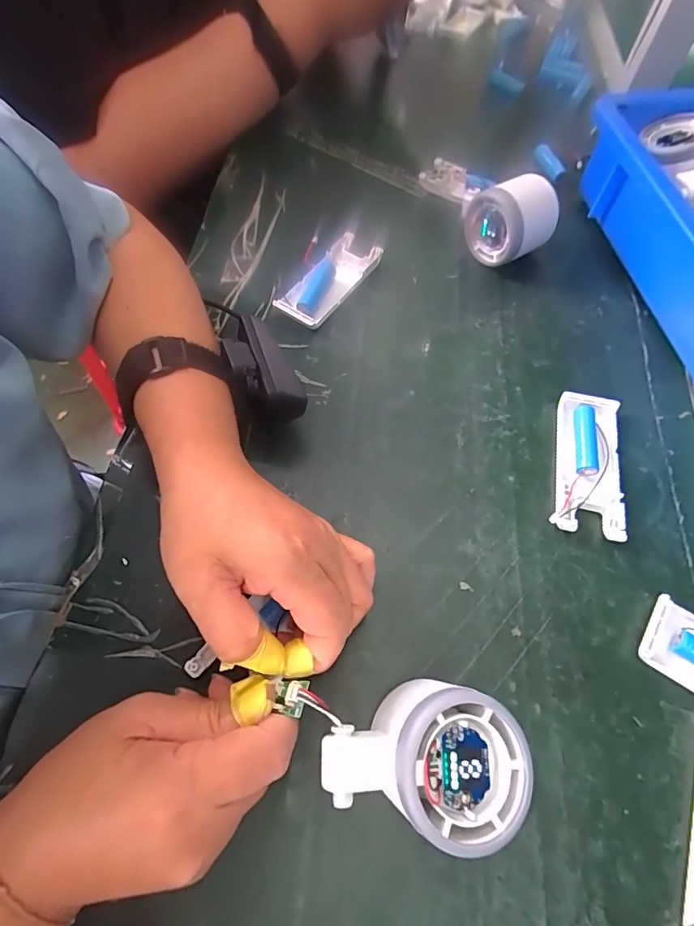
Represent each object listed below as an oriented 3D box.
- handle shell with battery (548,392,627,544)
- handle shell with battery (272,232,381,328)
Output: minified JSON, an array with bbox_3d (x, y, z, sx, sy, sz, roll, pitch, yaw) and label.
[{"bbox_3d":[0.161,0.000,0.306,0.043,0.015,0.102,12,64,6],"label":"handle shell with battery"},{"bbox_3d":[-0.015,-0.152,0.381,0.042,0.015,0.103,31,67,15],"label":"handle shell with battery"}]

